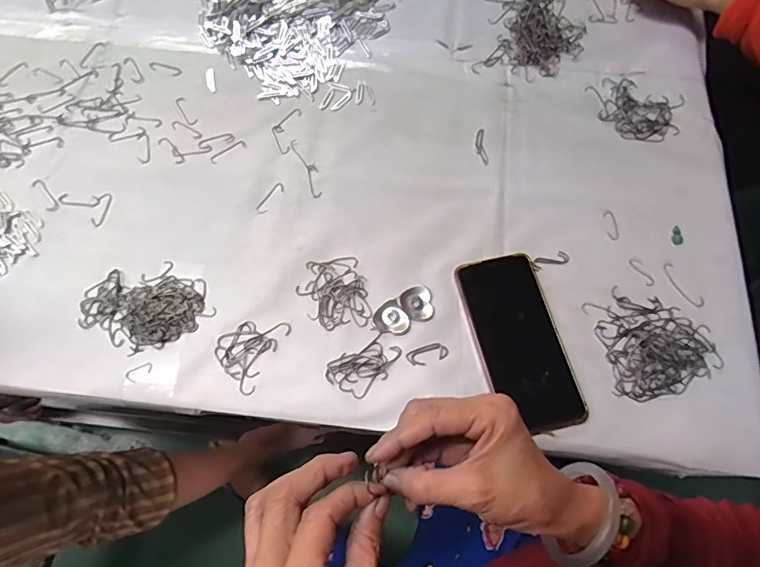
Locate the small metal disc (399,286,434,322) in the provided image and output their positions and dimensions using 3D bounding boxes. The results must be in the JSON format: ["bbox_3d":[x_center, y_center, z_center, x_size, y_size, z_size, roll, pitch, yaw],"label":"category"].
[{"bbox_3d":[0.038,0.019,0.479,0.032,0.008,0.035,0,69,0],"label":"small metal disc"}]

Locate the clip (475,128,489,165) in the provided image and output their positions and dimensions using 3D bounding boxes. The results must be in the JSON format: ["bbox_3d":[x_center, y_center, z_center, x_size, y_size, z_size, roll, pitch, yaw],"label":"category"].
[{"bbox_3d":[0.116,-0.158,0.561,0.012,0.004,0.048,-3,69,-1],"label":"clip"}]

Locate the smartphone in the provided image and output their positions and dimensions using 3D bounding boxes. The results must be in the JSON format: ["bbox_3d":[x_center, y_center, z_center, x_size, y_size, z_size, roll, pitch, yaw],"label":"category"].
[{"bbox_3d":[0.132,0.052,0.463,0.082,0.013,0.170,-13,70,-5],"label":"smartphone"}]

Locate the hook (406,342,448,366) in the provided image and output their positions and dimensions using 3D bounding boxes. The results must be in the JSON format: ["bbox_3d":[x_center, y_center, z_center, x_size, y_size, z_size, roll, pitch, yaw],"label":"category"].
[{"bbox_3d":[0.046,0.067,0.463,0.040,0.004,0.017,-17,70,-6],"label":"hook"}]

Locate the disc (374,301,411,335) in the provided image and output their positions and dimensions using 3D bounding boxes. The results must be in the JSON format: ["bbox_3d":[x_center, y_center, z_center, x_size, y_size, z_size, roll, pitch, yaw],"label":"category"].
[{"bbox_3d":[0.011,0.036,0.476,0.030,0.005,0.034,-33,72,-12],"label":"disc"}]

